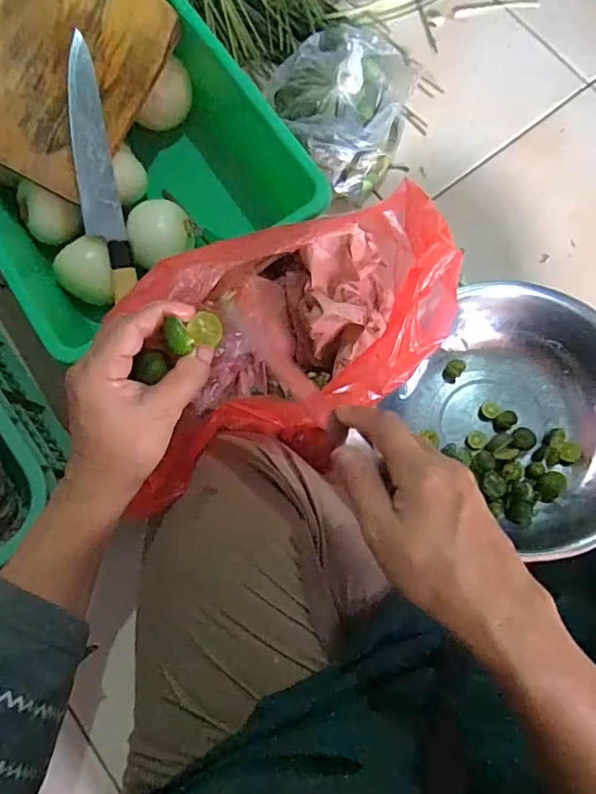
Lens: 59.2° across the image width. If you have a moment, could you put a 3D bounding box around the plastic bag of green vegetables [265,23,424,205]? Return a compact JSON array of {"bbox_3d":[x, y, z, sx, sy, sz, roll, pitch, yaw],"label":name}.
[{"bbox_3d":[0.042,-0.324,0.583,0.156,0.107,0.143,30,80,8],"label":"plastic bag of green vegetables"}]

